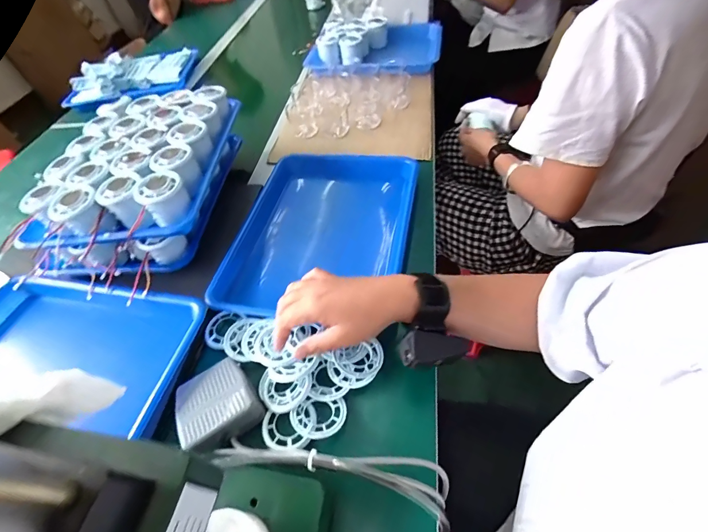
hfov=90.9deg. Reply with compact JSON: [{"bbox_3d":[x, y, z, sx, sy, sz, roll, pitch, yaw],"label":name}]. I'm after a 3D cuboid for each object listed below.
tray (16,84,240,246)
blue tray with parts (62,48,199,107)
[{"bbox_3d":[-0.320,-0.150,0.536,0.221,0.095,0.317,-2,50,5],"label":"tray"},{"bbox_3d":[-0.616,-0.521,0.959,0.323,0.063,0.205,-5,50,2],"label":"blue tray with parts"}]

